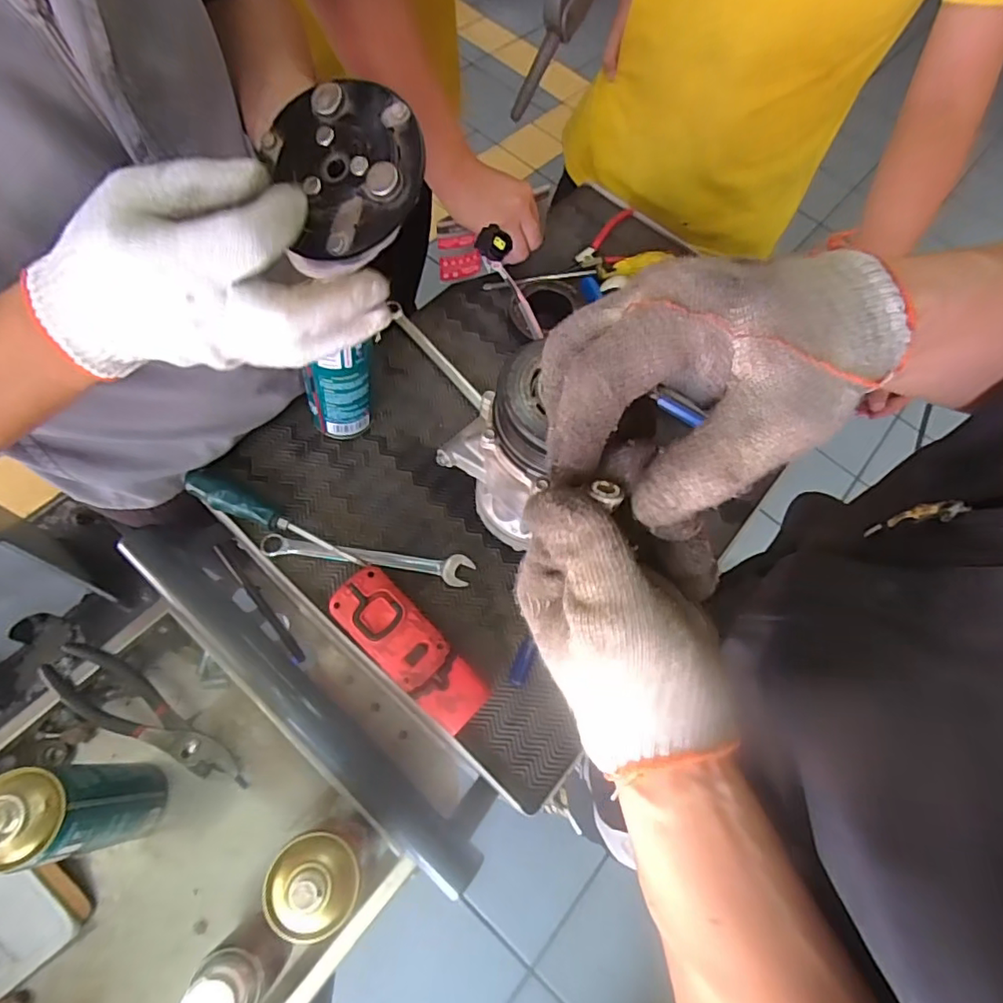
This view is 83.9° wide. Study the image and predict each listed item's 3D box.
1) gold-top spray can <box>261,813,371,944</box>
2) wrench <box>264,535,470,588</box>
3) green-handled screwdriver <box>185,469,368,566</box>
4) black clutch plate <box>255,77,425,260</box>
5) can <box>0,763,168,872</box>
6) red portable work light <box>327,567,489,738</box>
[{"bbox_3d":[-0.133,0.288,0.437,0.058,0.183,0.061,3,65,-6],"label":"gold-top spray can"},{"bbox_3d":[-0.130,0.055,0.547,0.202,0.019,0.028,7,64,0],"label":"wrench"},{"bbox_3d":[-0.223,0.017,0.535,0.179,0.028,0.028,29,66,3],"label":"green-handled screwdriver"},{"bbox_3d":[-0.087,-0.187,0.310,0.083,0.018,0.094,-23,86,11],"label":"black clutch plate"},{"bbox_3d":[-0.330,0.241,0.437,0.059,0.186,0.060,3,65,-6],"label":"can"},{"bbox_3d":[-0.083,0.133,0.507,0.164,0.037,0.061,42,66,11],"label":"red portable work light"}]

